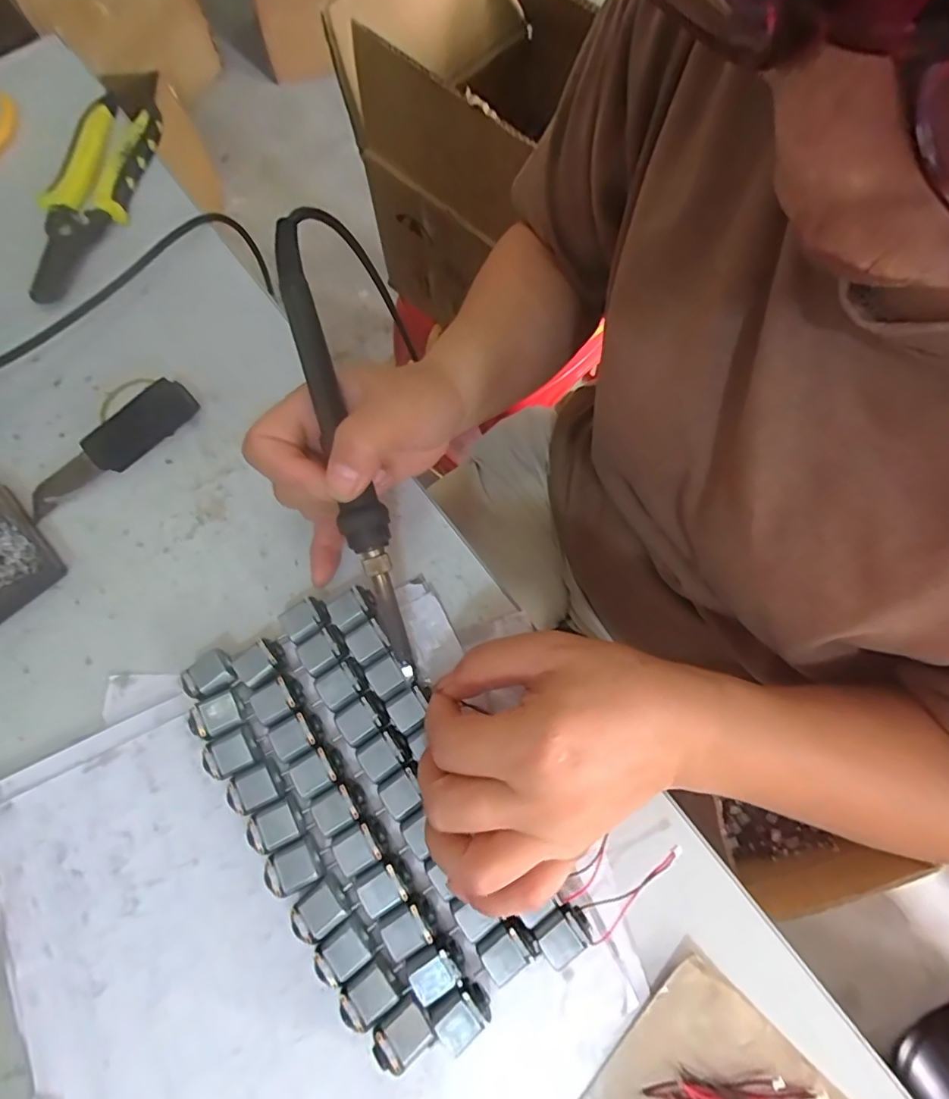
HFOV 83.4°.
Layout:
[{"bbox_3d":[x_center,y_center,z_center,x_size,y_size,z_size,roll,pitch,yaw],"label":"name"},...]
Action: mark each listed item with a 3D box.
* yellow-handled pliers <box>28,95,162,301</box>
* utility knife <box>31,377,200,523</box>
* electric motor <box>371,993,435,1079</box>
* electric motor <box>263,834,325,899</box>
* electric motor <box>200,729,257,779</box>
[{"bbox_3d":[-0.261,-0.239,0.358,0.043,0.026,0.155,15,75,5],"label":"yellow-handled pliers"},{"bbox_3d":[-0.207,-0.058,0.301,0.105,0.020,0.019,-37,76,-9],"label":"utility knife"},{"bbox_3d":[-0.030,0.201,0.223,0.025,0.019,0.017,-41,77,-10],"label":"electric motor"},{"bbox_3d":[-0.082,0.144,0.244,0.027,0.014,0.019,-26,75,-6],"label":"electric motor"},{"bbox_3d":[-0.116,0.098,0.256,0.023,0.014,0.018,-27,75,-6],"label":"electric motor"}]

